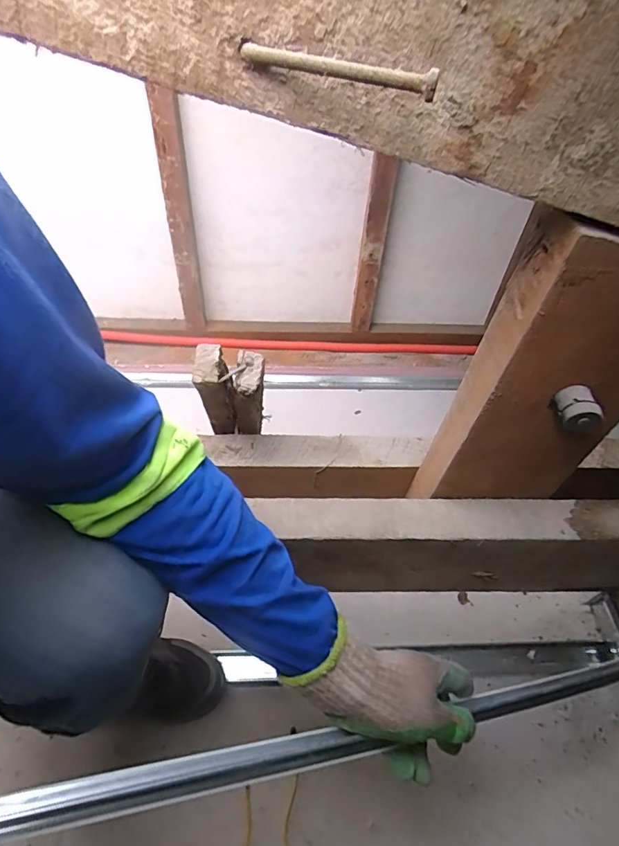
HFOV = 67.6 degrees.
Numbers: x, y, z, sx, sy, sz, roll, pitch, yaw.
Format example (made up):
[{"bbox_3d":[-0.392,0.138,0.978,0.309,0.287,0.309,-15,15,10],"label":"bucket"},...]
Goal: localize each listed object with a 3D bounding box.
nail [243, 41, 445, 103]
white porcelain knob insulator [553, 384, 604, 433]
[{"bbox_3d":[0.009,-0.128,0.166,0.074,0.008,0.006,16,50,10],"label":"nail"},{"bbox_3d":[0.186,-0.010,0.320,0.025,0.026,0.026,2,49,-2],"label":"white porcelain knob insulator"}]

